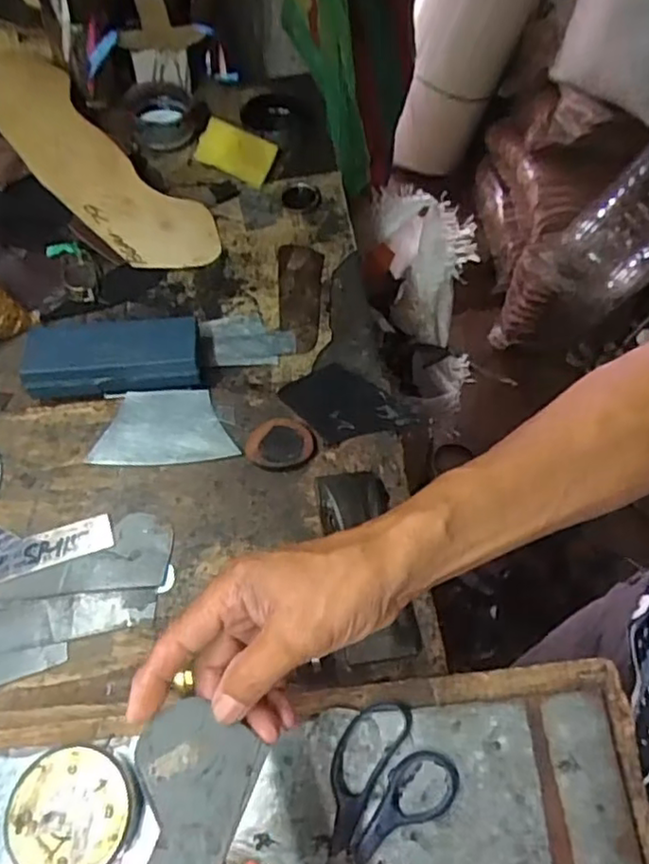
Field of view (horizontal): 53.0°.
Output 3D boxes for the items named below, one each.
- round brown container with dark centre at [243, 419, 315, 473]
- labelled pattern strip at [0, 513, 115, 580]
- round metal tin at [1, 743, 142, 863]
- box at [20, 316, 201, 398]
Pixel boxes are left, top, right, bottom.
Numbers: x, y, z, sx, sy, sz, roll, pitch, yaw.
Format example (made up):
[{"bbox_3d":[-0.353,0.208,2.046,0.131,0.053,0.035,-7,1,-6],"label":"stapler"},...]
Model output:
[{"bbox_3d":[-0.037,0.010,0.558,0.059,0.015,0.047,-12,61,-10],"label":"round brown container with dark centre"},{"bbox_3d":[-0.238,0.088,0.527,0.124,0.004,0.050,-17,61,-8],"label":"labelled pattern strip"},{"bbox_3d":[-0.157,0.243,0.415,0.080,0.030,0.073,2,63,-3],"label":"round metal tin"},{"bbox_3d":[-0.191,-0.070,0.595,0.155,0.035,0.069,-2,60,-5],"label":"box"}]

